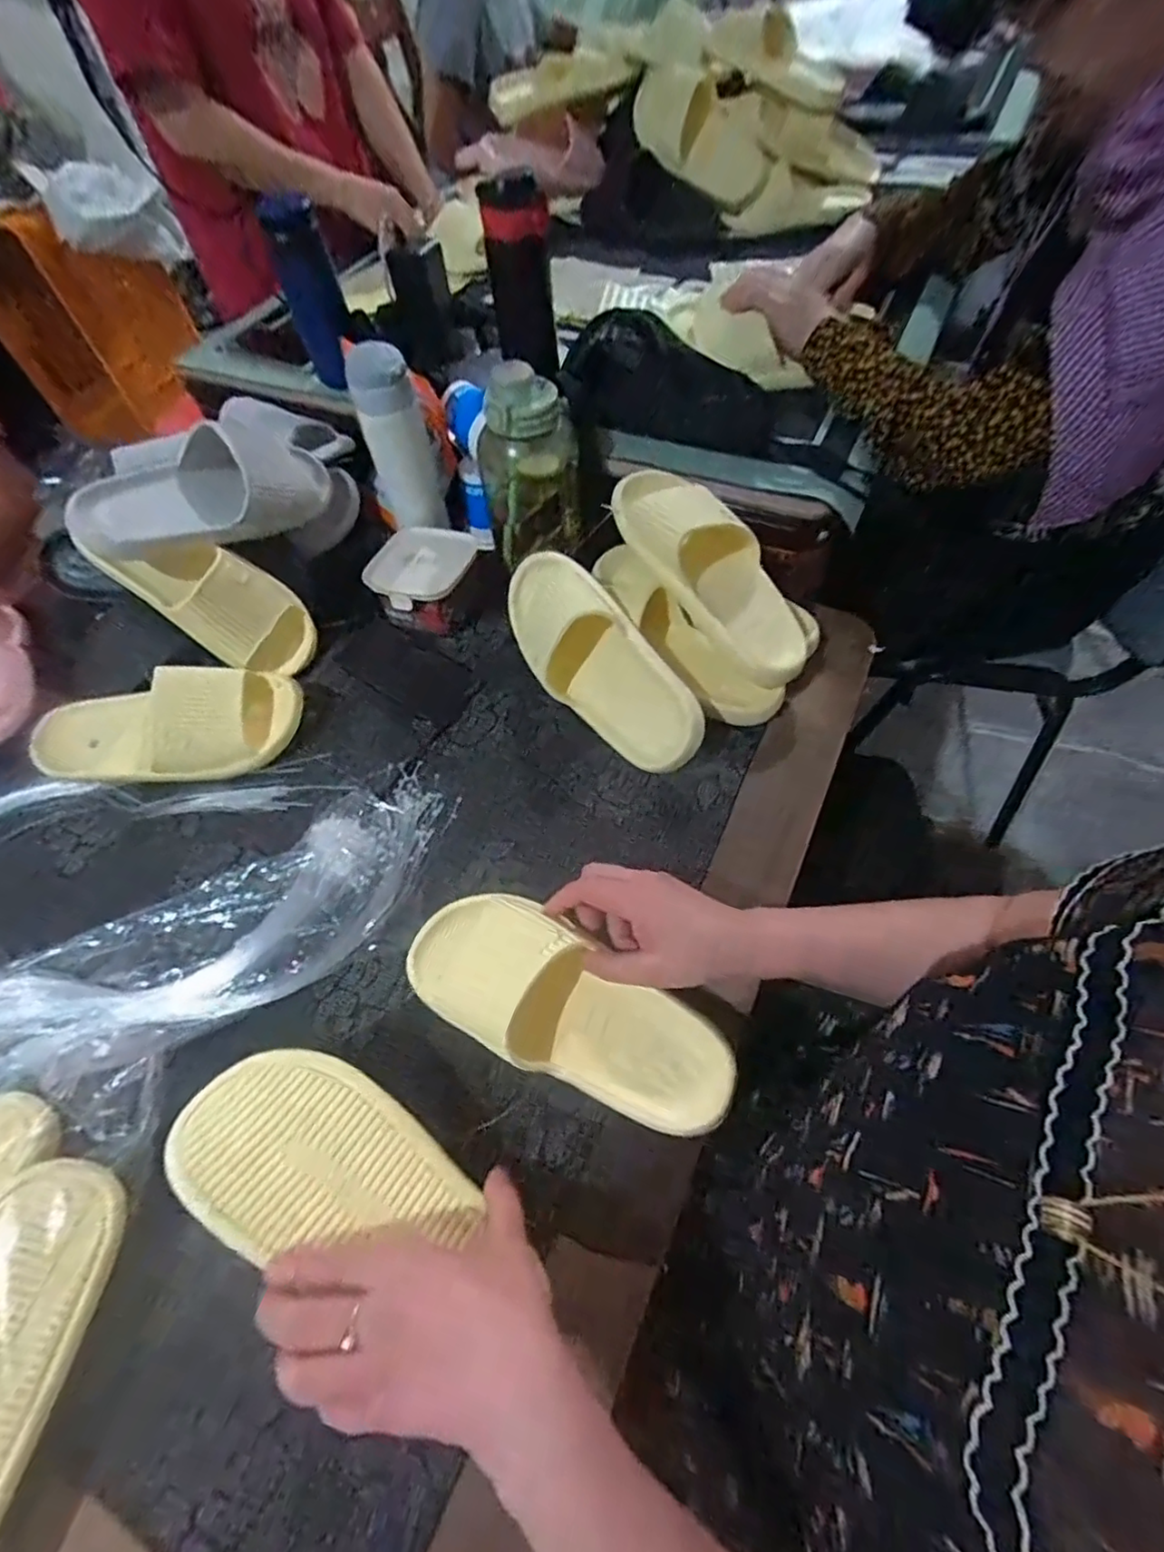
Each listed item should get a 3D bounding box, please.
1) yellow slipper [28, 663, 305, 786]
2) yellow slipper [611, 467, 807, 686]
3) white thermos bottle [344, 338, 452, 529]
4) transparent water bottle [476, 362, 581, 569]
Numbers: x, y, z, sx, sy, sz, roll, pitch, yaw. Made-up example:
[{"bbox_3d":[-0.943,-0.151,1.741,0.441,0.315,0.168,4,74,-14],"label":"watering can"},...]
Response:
[{"bbox_3d":[-0.402,-0.047,0.596,0.241,0.062,0.095,-9,58,-4],"label":"yellow slipper"},{"bbox_3d":[0.133,-0.210,0.610,0.095,0.066,0.267,-32,80,-17],"label":"yellow slipper"},{"bbox_3d":[-0.202,-0.369,0.681,0.069,0.176,0.074,-14,58,-5],"label":"white thermos bottle"},{"bbox_3d":[-0.056,-0.333,0.668,0.101,0.192,0.101,-9,58,-4],"label":"transparent water bottle"}]

